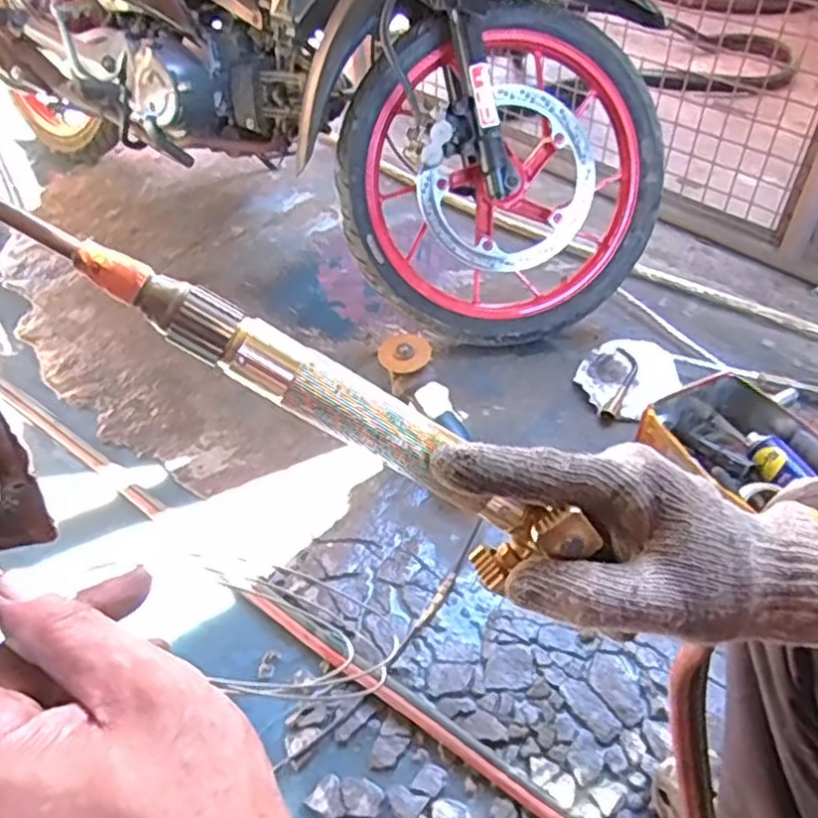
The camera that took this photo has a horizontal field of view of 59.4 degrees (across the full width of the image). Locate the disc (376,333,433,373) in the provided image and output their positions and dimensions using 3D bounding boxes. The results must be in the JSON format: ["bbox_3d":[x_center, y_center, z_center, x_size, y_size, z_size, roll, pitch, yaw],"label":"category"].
[{"bbox_3d":[-0.006,-0.087,1.090,0.078,0.015,0.064,-17,73,-8],"label":"disc"}]

